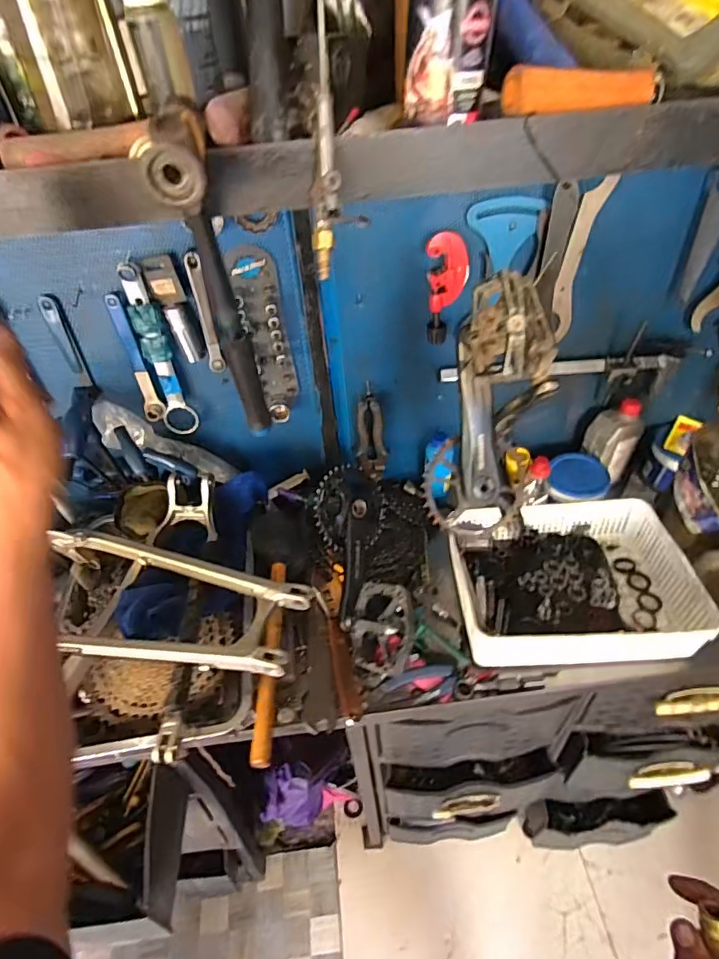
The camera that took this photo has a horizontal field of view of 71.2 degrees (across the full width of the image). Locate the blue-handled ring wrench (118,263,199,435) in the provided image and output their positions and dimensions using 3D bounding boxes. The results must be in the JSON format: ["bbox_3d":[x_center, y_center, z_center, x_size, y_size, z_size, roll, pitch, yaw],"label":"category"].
[{"bbox_3d":[-0.292,-0.173,0.734,0.051,0.245,0.039,-20,49,-15],"label":"blue-handled ring wrench"}]

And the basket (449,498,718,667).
[{"bbox_3d":[0.318,0.147,0.774,0.330,0.077,0.255,-1,46,2],"label":"basket"}]

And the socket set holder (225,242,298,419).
[{"bbox_3d":[-0.136,-0.200,0.736,0.073,0.246,0.043,-7,44,-3],"label":"socket set holder"}]

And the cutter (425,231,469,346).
[{"bbox_3d":[0.121,-0.266,0.708,0.055,0.151,0.020,6,45,10],"label":"cutter"}]

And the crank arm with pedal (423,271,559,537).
[{"bbox_3d":[0.146,-0.071,0.570,0.119,0.290,0.123,9,45,13],"label":"crank arm with pedal"}]

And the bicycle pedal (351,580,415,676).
[{"bbox_3d":[0.039,0.208,0.688,0.113,0.037,0.124,-5,75,51],"label":"bicycle pedal"}]

